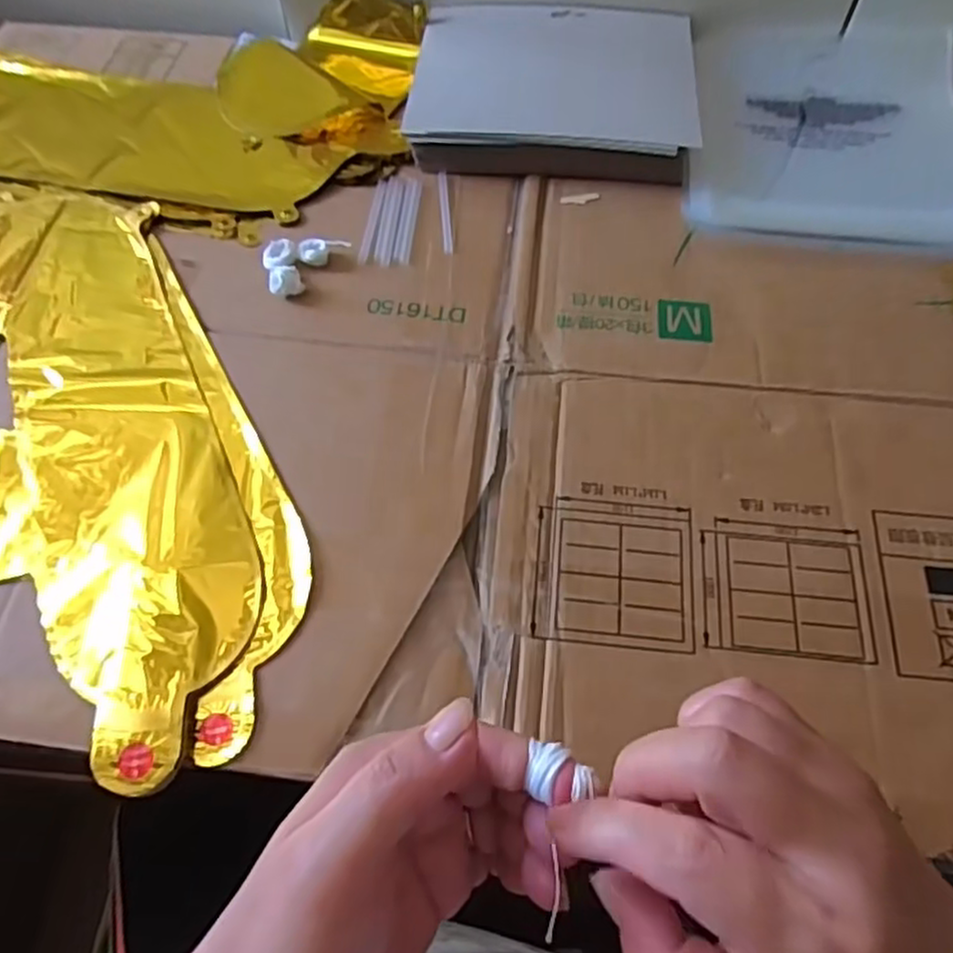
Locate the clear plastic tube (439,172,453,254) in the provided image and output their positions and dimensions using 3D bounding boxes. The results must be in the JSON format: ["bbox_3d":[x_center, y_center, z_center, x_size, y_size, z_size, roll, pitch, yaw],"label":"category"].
[{"bbox_3d":[-0.022,-0.188,0.514,0.007,0.004,0.082,-4,60,-2],"label":"clear plastic tube"}]

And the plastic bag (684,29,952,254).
[{"bbox_3d":[0.269,-0.264,0.545,0.210,0.019,0.230,7,61,4],"label":"plastic bag"}]

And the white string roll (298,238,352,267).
[{"bbox_3d":[-0.100,-0.148,0.482,0.032,0.014,0.013,-6,60,-3],"label":"white string roll"}]

